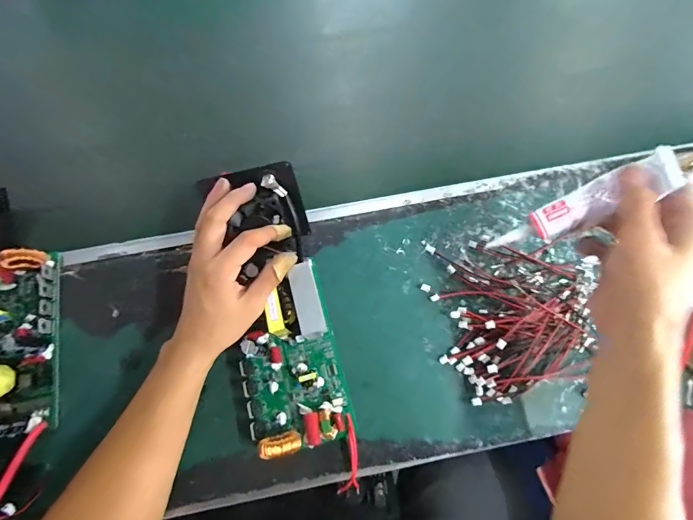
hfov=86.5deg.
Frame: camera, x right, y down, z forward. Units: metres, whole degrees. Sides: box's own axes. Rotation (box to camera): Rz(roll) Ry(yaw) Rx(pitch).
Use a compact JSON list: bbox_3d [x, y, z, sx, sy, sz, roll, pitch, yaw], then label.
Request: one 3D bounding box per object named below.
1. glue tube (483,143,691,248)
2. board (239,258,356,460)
[{"bbox_3d":[0.182,-0.040,0.292,0.133,0.030,0.030,-31,75,29],"label":"glue tube"},{"bbox_3d":[-0.058,0.099,0.366,0.096,0.051,0.167,-14,77,-2],"label":"board"}]

